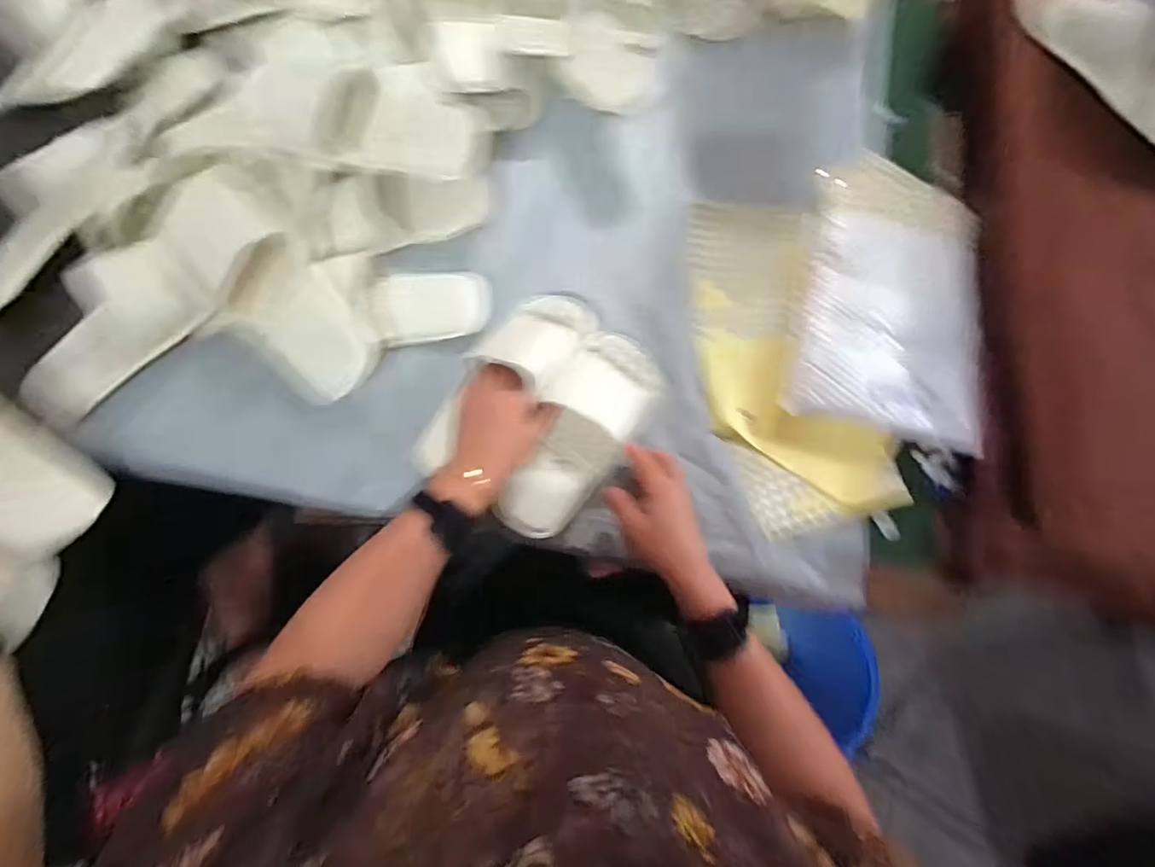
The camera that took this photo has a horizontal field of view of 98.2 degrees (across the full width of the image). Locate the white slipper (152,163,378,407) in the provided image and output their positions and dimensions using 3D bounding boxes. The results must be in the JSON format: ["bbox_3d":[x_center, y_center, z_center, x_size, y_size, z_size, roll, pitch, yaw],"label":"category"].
[{"bbox_3d":[-0.331,-0.159,0.528,0.124,0.053,0.281,-39,82,-12],"label":"white slipper"}]

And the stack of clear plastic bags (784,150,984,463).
[{"bbox_3d":[0.365,-0.171,0.582,0.197,0.046,0.351,14,81,-1],"label":"stack of clear plastic bags"}]

